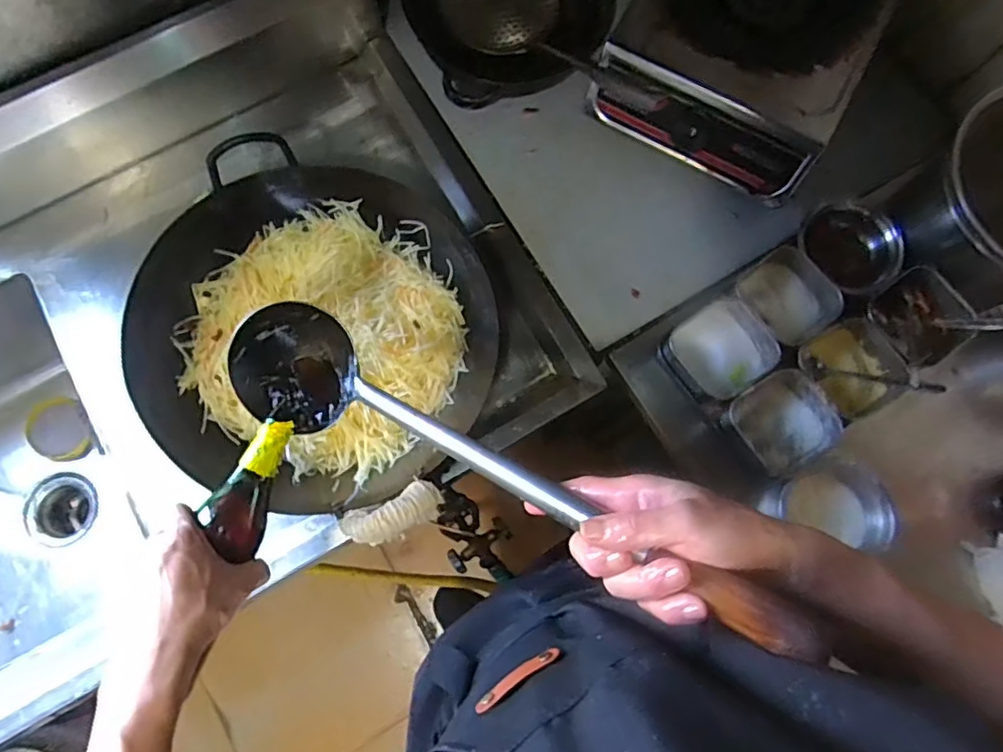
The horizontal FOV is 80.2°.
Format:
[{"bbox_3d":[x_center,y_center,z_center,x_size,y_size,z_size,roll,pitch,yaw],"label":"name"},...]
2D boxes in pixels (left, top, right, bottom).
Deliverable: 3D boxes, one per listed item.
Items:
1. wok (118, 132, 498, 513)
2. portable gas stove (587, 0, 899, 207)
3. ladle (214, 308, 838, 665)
[{"bbox_3d":[-0.199,-0.054,0.660,0.374,0.092,0.371,0,78,0],"label":"wok"},{"bbox_3d":[0.318,-0.437,0.772,0.301,0.111,0.369,30,79,6],"label":"portable gas stove"},{"bbox_3d":[-0.028,0.062,0.450,0.492,0.089,0.100,23,77,32],"label":"ladle"}]

